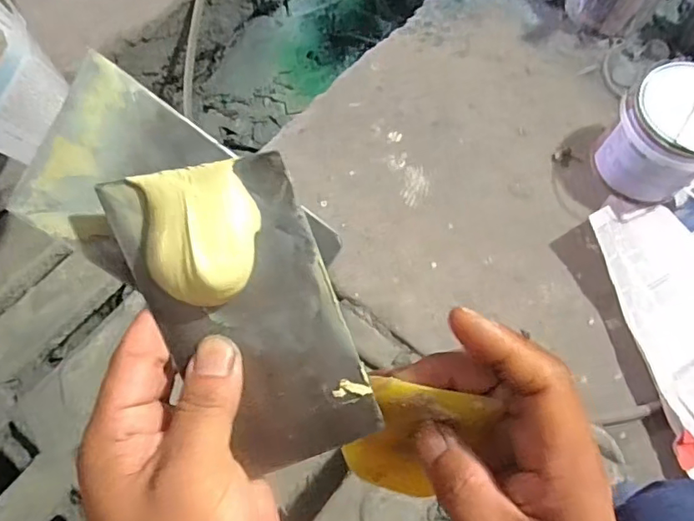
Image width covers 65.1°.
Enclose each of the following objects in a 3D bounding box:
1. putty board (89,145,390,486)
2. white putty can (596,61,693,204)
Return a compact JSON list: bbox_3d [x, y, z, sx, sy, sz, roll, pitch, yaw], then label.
[{"bbox_3d":[-0.039,0.023,0.222,0.071,0.015,0.132,-21,100,-2],"label":"putty board"},{"bbox_3d":[0.485,-0.184,0.836,0.141,0.169,0.149,0,67,0],"label":"white putty can"}]

